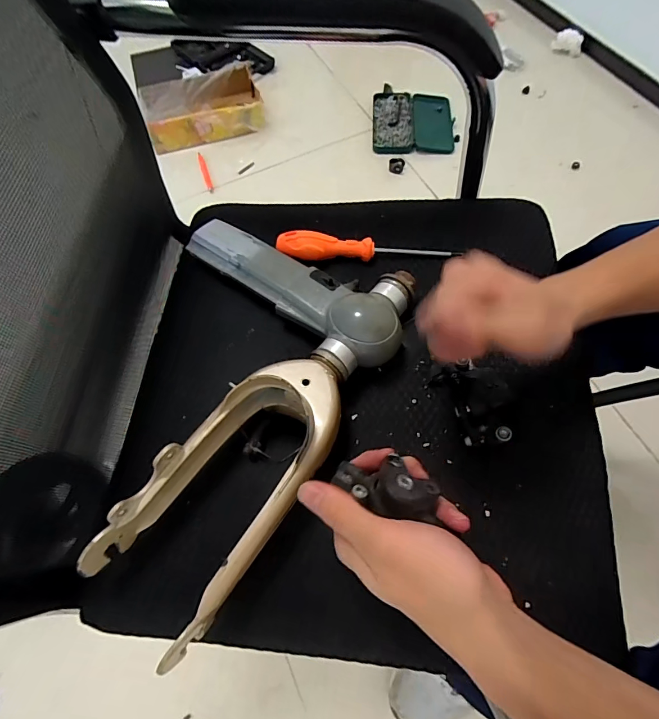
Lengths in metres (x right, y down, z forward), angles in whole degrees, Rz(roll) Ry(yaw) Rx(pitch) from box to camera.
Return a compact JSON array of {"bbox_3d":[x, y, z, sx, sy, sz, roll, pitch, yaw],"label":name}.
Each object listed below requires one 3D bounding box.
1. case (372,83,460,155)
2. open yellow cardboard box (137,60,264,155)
[{"bbox_3d":[0.258,-0.748,1.208,0.244,0.043,0.280,2,67,2],"label":"case"},{"bbox_3d":[-0.390,-0.779,1.197,0.350,0.096,0.227,-17,66,-6],"label":"open yellow cardboard box"}]

